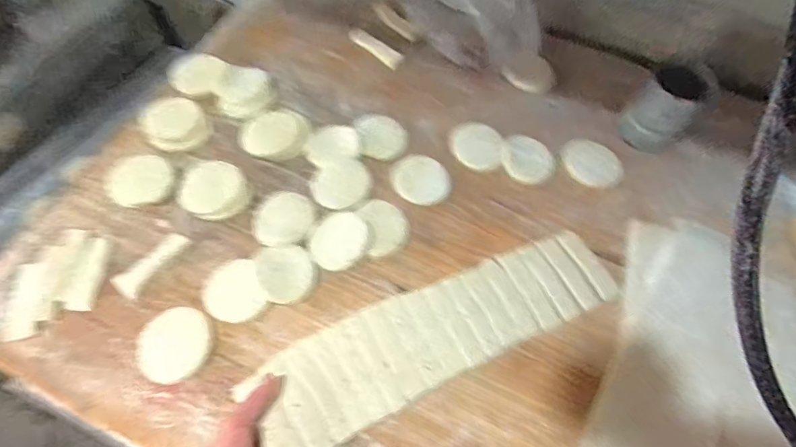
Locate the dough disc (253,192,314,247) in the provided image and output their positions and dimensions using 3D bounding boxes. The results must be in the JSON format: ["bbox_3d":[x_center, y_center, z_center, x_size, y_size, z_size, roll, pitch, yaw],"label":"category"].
[{"bbox_3d":[-0.146,-0.006,0.585,0.073,0.004,0.074,1,62,-1],"label":"dough disc"}]

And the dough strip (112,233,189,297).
[{"bbox_3d":[-0.295,0.047,0.553,0.031,0.010,0.092,38,67,17],"label":"dough strip"}]

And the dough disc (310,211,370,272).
[{"bbox_3d":[-0.072,0.021,0.571,0.074,0.014,0.065,-39,70,-20],"label":"dough disc"}]

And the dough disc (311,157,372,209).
[{"bbox_3d":[-0.075,-0.053,0.617,0.078,0.009,0.072,1,62,-1],"label":"dough disc"}]

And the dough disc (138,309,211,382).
[{"bbox_3d":[-0.244,0.131,0.504,0.072,0.009,0.078,1,62,-1],"label":"dough disc"}]

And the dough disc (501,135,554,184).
[{"bbox_3d":[0.181,-0.090,0.648,0.075,0.015,0.076,1,62,-1],"label":"dough disc"}]

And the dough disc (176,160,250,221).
[{"bbox_3d":[-0.241,-0.045,0.596,0.092,0.015,0.078,38,67,17],"label":"dough disc"}]

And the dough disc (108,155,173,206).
[{"bbox_3d":[-0.341,-0.059,0.608,0.084,0.010,0.071,-1,62,-3],"label":"dough disc"}]

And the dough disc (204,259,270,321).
[{"bbox_3d":[-0.192,0.080,0.535,0.064,0.012,0.070,1,62,-1],"label":"dough disc"}]

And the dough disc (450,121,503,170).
[{"bbox_3d":[0.111,-0.110,0.651,0.071,0.007,0.081,8,62,3],"label":"dough disc"}]

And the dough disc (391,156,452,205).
[{"bbox_3d":[0.031,-0.060,0.623,0.068,0.008,0.084,-41,70,-20],"label":"dough disc"}]

